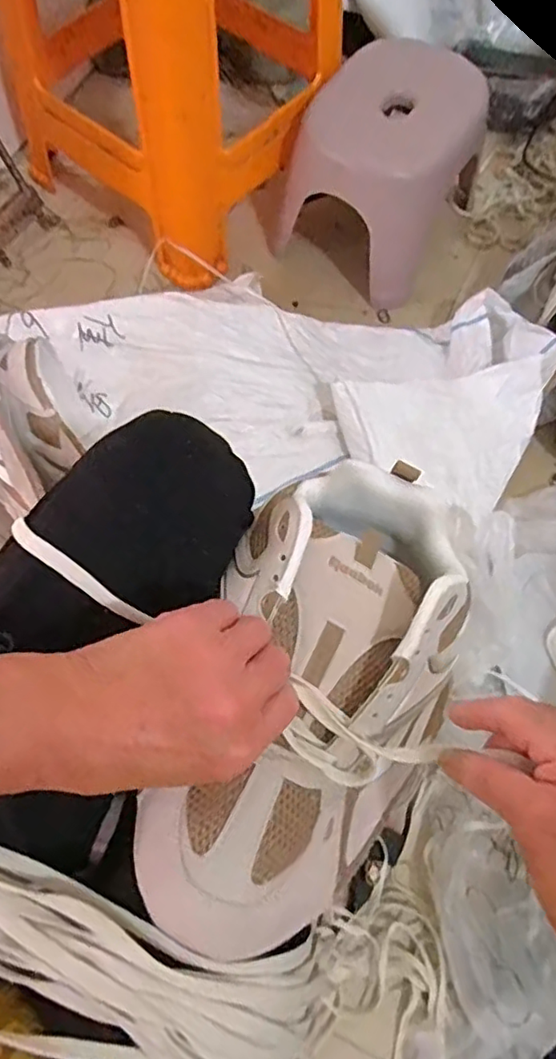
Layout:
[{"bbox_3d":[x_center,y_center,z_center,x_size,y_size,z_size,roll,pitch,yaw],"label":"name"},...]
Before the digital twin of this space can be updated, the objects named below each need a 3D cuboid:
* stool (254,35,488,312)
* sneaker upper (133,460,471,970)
[{"bbox_3d":[0.140,-0.503,0.858,0.220,0.205,0.254,31,70,10],"label":"stool"},{"bbox_3d":[0.022,0.085,0.336,0.127,0.083,0.260,22,70,7],"label":"sneaker upper"}]

